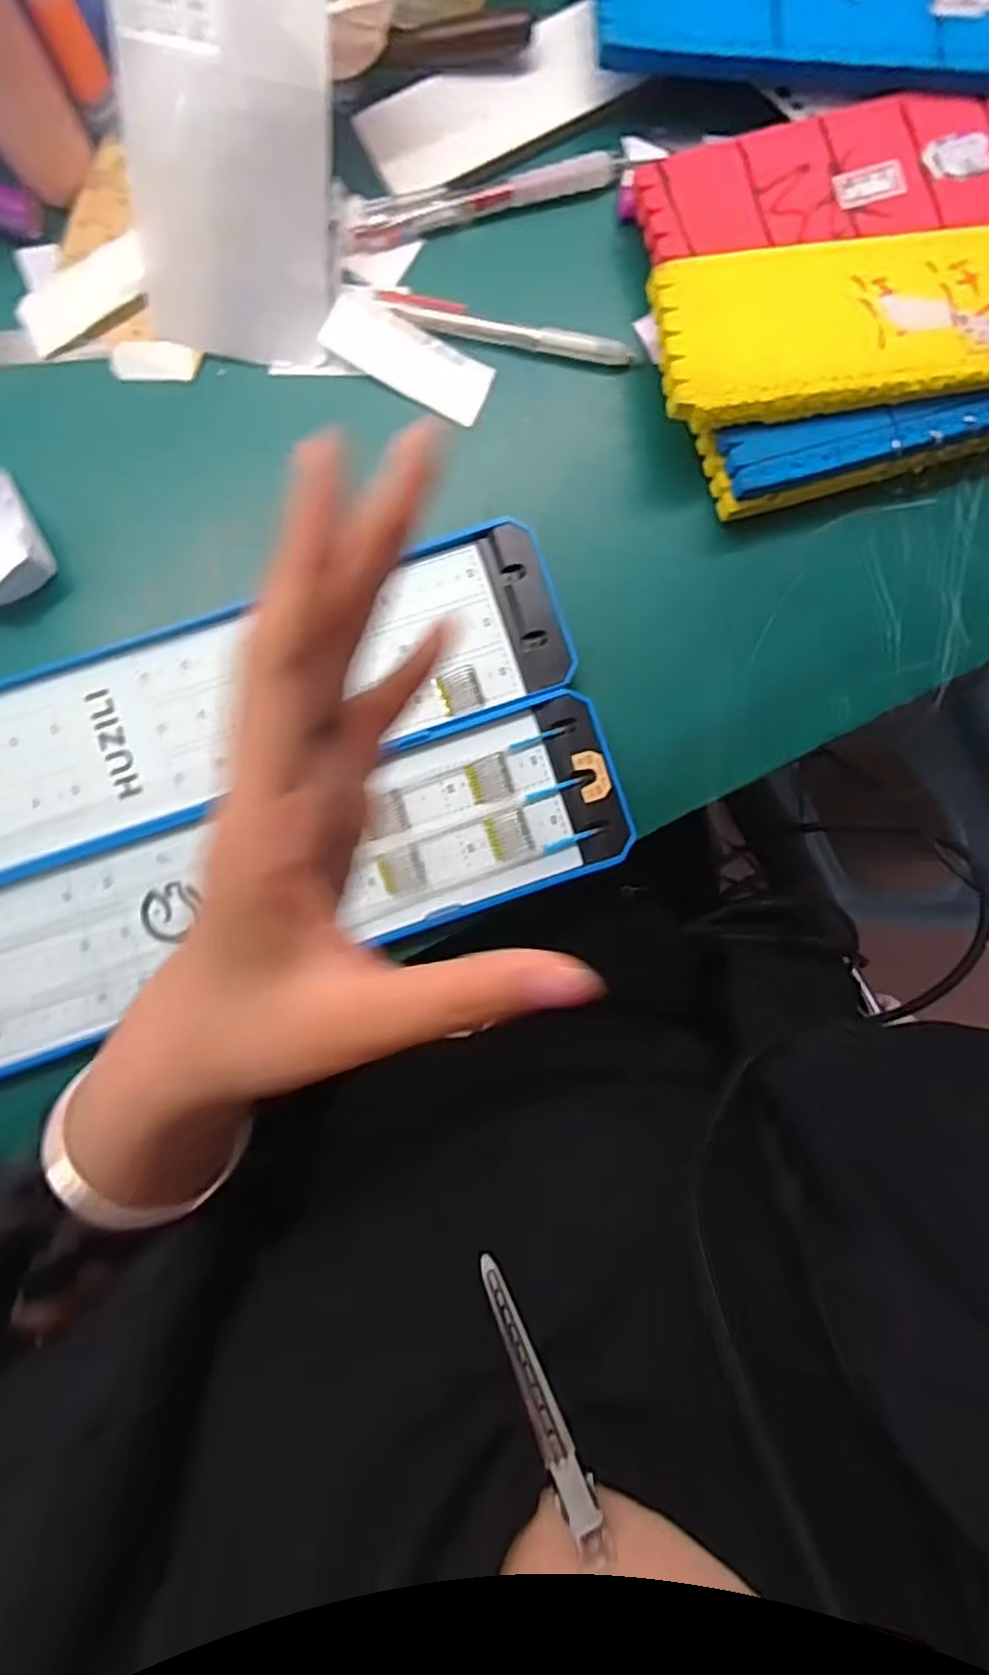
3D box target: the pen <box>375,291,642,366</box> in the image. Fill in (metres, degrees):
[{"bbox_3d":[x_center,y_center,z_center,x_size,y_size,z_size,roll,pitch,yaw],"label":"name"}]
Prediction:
[{"bbox_3d":[0.007,-0.252,0.356,0.128,0.011,0.017,13,89,-3],"label":"pen"}]

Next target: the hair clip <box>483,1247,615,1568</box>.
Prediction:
[{"bbox_3d":[0.011,0.154,0.205,0.008,0.086,0.006,-46,113,-2],"label":"hair clip"}]

